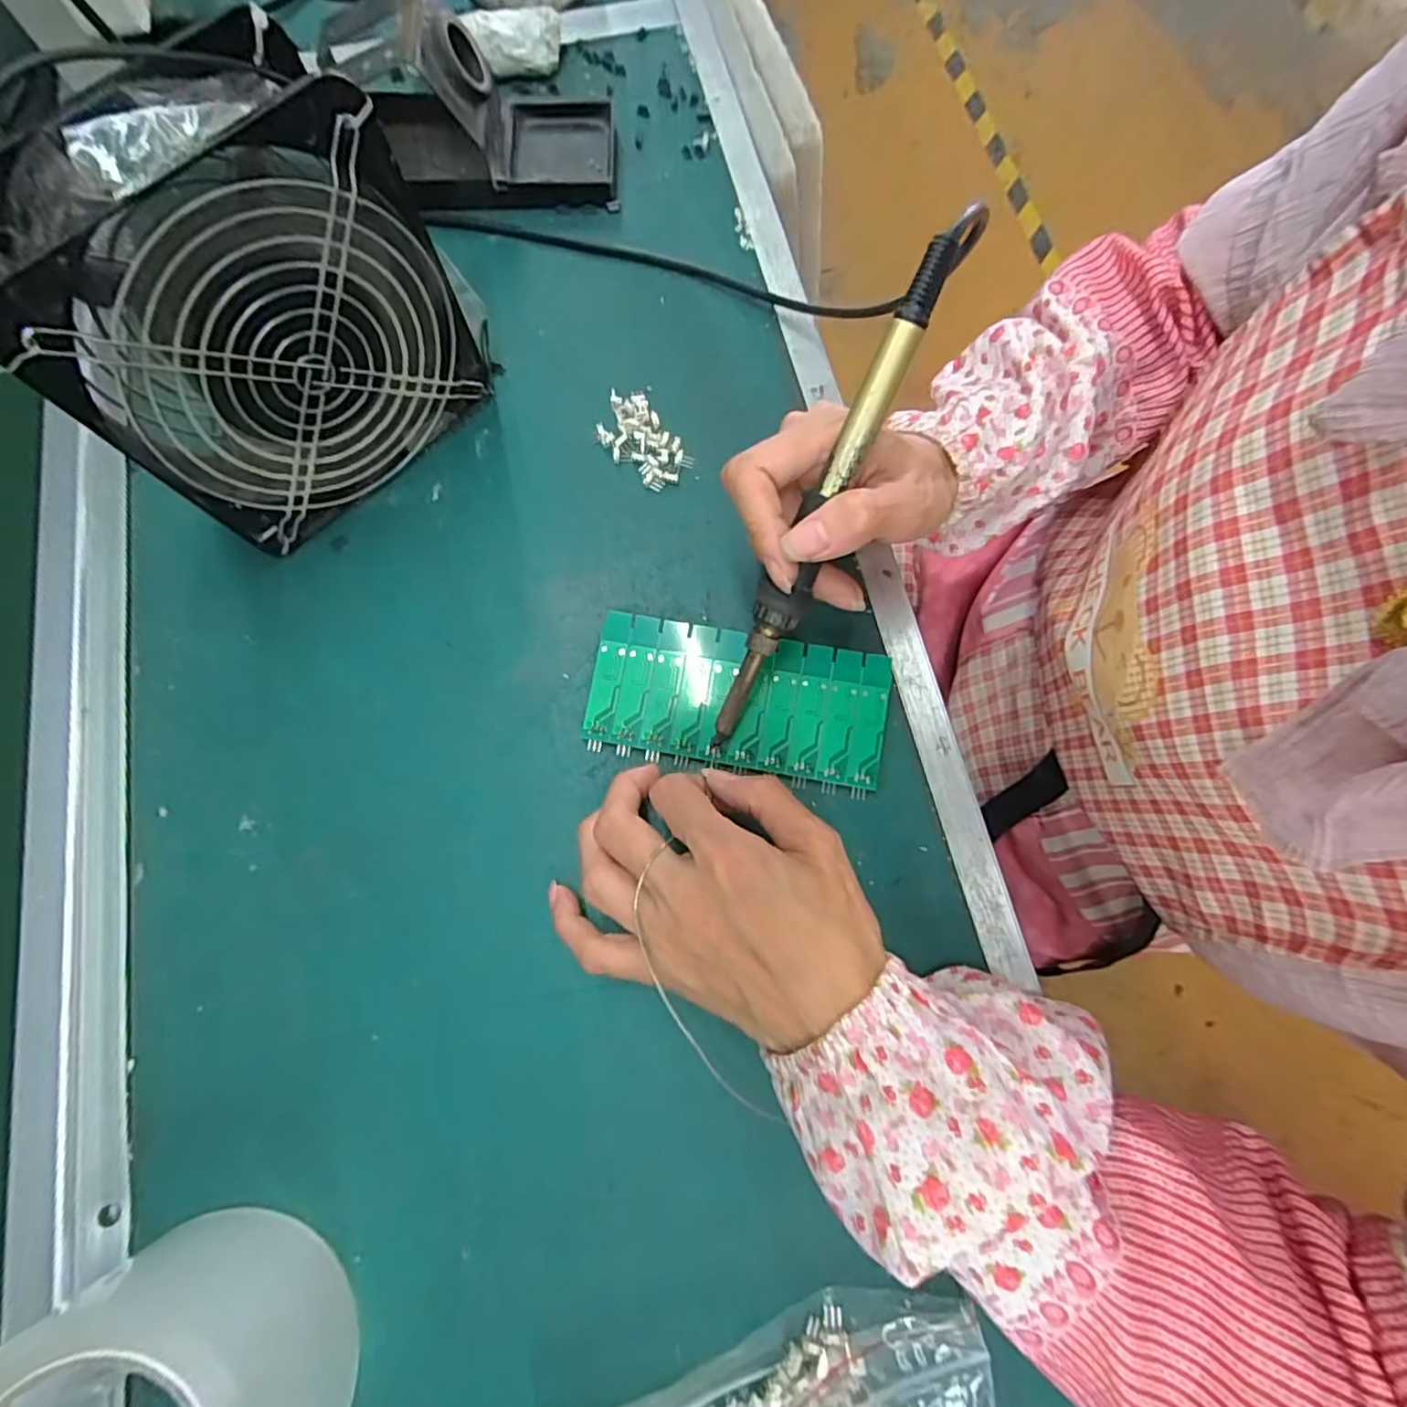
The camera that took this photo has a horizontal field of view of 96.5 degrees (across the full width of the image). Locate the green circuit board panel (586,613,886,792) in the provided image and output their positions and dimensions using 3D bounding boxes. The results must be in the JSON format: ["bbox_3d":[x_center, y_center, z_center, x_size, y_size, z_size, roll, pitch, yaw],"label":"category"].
[{"bbox_3d":[0.016,-0.003,0.297,0.137,0.008,0.062,10,75,3],"label":"green circuit board panel"}]

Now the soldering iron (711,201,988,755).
[{"bbox_3d":[0.044,-0.069,0.242,0.017,0.014,0.213,27,115,7],"label":"soldering iron"}]

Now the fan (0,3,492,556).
[{"bbox_3d":[-0.185,-0.161,0.270,0.157,0.155,0.059,-44,79,-10],"label":"fan"}]

